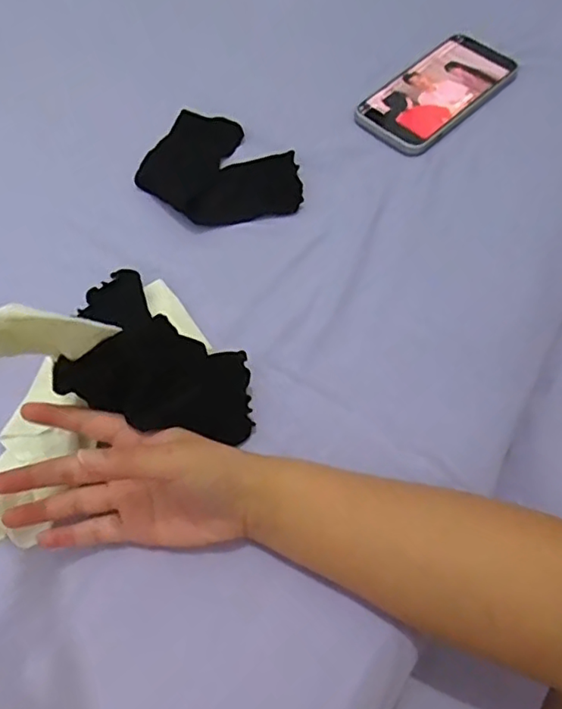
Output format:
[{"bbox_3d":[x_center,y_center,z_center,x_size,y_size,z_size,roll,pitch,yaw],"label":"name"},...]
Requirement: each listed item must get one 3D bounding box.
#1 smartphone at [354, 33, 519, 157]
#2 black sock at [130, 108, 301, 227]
[{"bbox_3d":[0.146,-0.246,0.544,0.082,0.009,0.153,41,71,19],"label":"smartphone"},{"bbox_3d":[-0.053,-0.157,0.506,0.146,0.012,0.105,38,70,18],"label":"black sock"}]

